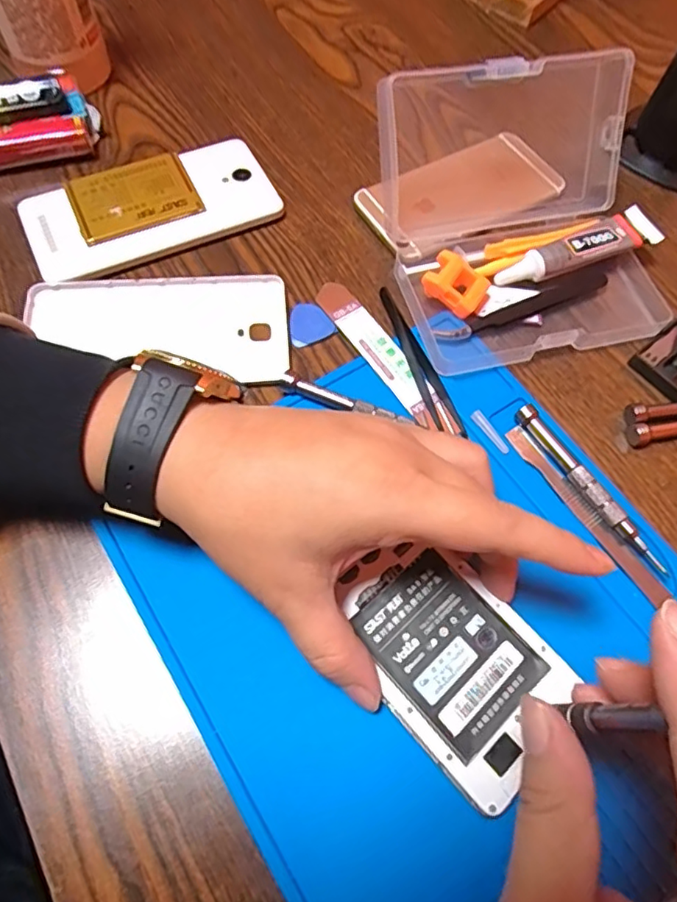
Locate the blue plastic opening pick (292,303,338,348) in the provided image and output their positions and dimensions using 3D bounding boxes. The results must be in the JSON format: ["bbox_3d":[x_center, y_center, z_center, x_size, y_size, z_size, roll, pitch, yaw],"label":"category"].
[{"bbox_3d":[-0.018,-0.075,0.332,0.026,0.004,0.027,-24,68,-14],"label":"blue plastic opening pick"}]

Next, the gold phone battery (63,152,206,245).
[{"bbox_3d":[-0.126,-0.156,0.353,0.072,0.009,0.053,-23,68,-14],"label":"gold phone battery"}]

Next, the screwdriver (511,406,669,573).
[{"bbox_3d":[0.125,0.019,0.289,0.009,0.013,0.101,-28,69,-16],"label":"screwdriver"}]

